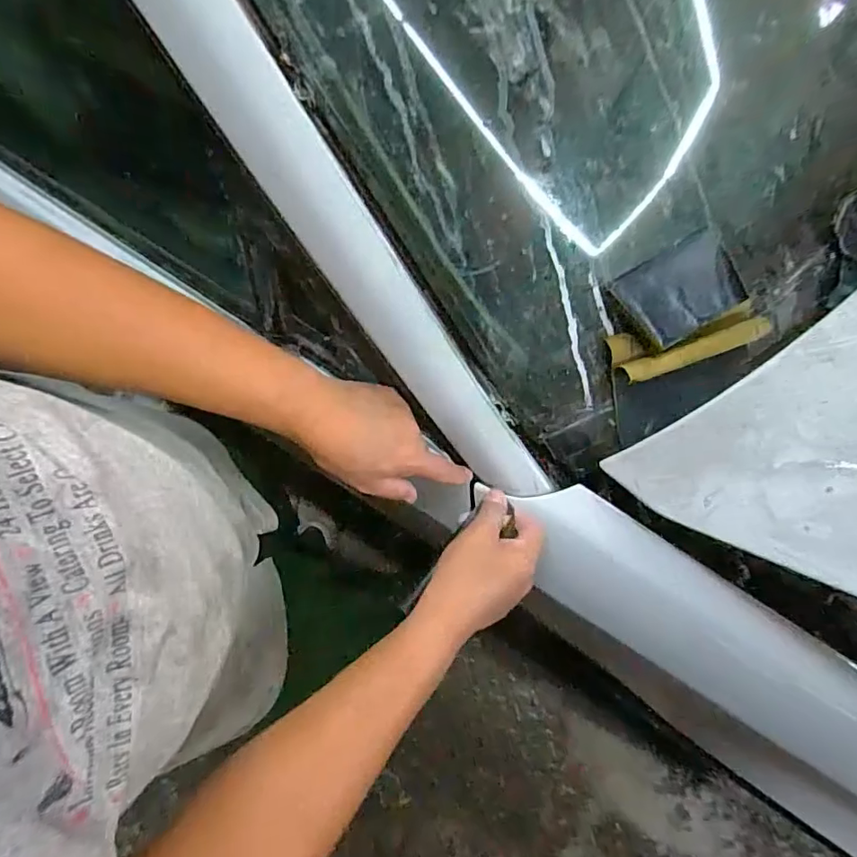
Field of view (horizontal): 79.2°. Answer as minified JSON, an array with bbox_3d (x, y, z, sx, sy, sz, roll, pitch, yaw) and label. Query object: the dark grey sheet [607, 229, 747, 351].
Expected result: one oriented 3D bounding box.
[{"bbox_3d":[0.217,-0.118,0.441,0.110,0.005,0.069,-31,100,-9],"label":"dark grey sheet"}]

